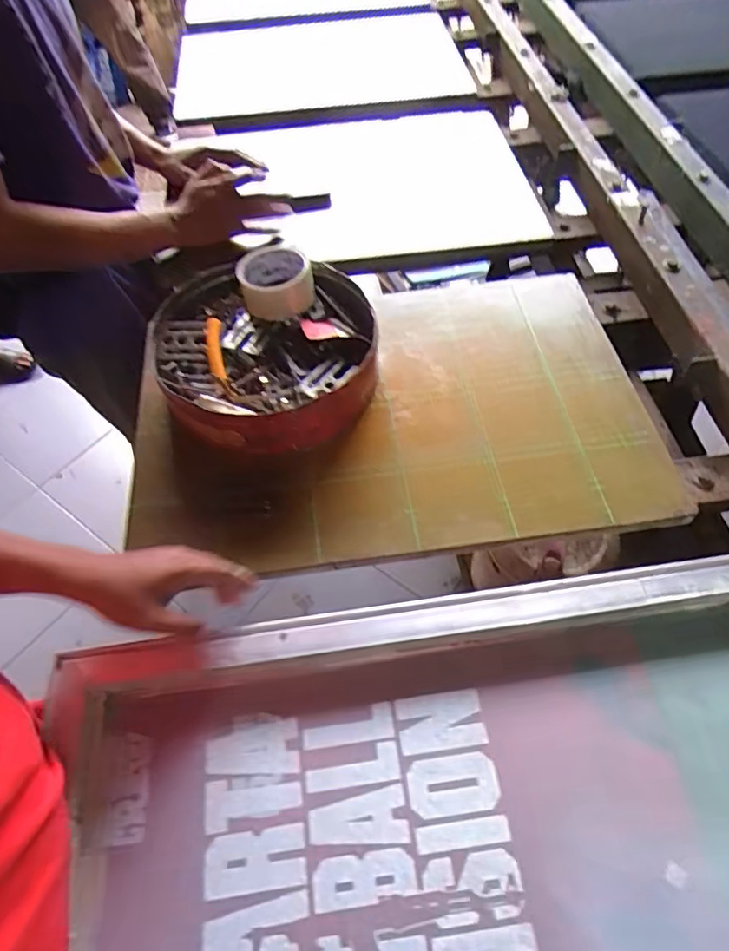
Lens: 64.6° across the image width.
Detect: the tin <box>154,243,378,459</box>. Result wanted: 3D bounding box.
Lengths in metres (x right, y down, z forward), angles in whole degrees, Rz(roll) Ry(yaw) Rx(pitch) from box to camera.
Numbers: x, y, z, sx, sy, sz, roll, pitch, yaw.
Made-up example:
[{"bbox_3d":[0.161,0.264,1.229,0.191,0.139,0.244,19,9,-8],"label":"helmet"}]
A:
[{"bbox_3d":[-0.116,-0.151,0.687,0.250,0.090,0.246,-1,56,2],"label":"tin"}]

